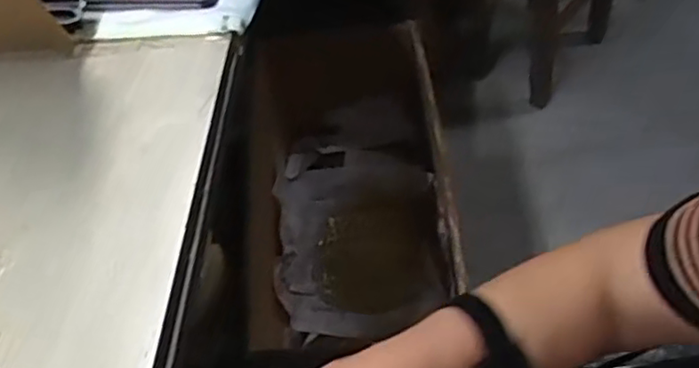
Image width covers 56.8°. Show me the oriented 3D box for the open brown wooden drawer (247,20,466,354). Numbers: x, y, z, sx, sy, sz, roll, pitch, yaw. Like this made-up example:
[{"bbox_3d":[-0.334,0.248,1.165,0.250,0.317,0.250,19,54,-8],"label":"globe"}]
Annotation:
[{"bbox_3d":[-0.002,-0.040,1.206,0.334,0.316,0.604,-7,52,3],"label":"open brown wooden drawer"}]

